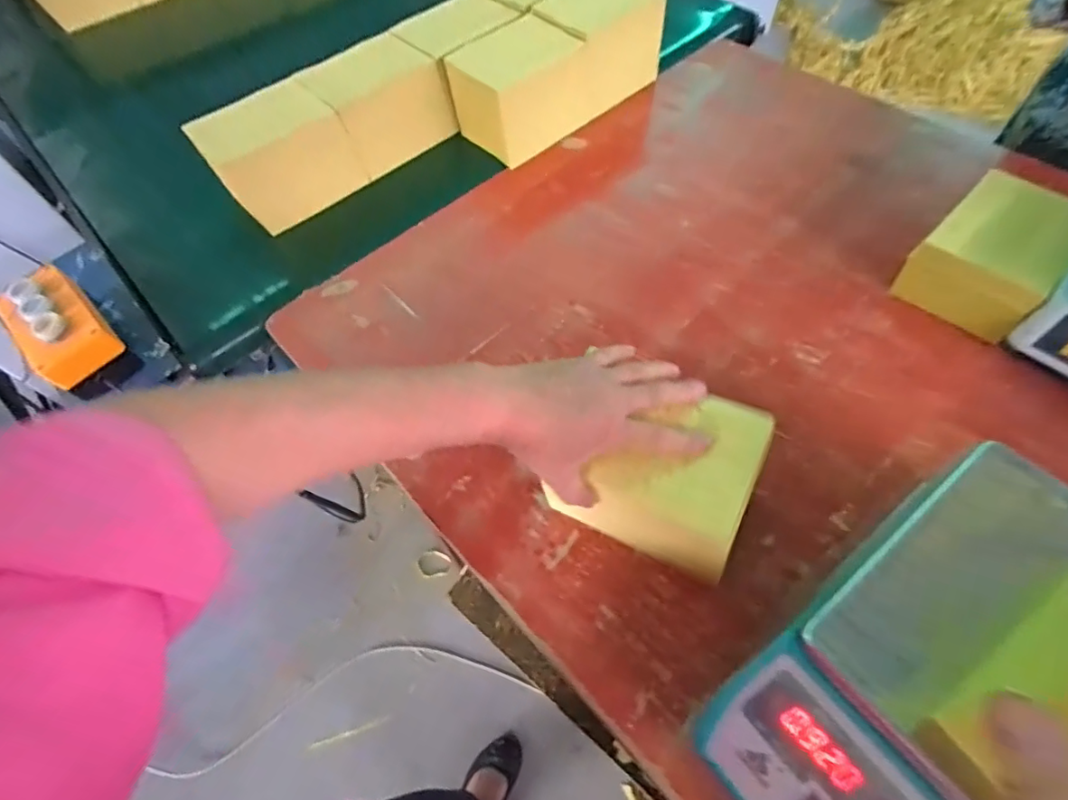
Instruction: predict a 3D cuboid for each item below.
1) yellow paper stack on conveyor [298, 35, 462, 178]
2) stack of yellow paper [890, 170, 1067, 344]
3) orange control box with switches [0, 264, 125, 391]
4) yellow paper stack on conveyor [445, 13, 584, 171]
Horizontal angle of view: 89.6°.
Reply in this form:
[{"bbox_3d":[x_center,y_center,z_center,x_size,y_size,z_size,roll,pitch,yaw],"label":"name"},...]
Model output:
[{"bbox_3d":[-0.224,-0.432,0.794,0.174,0.120,0.104,-37,63,-17],"label":"yellow paper stack on conveyor"},{"bbox_3d":[0.499,-0.158,0.588,0.155,0.086,0.116,-41,64,-19],"label":"stack of yellow paper"},{"bbox_3d":[-0.512,-0.078,0.578,0.128,0.047,0.078,38,68,24],"label":"orange control box with switches"},{"bbox_3d":[-0.019,-0.460,0.788,0.170,0.130,0.117,-36,62,-17],"label":"yellow paper stack on conveyor"}]

